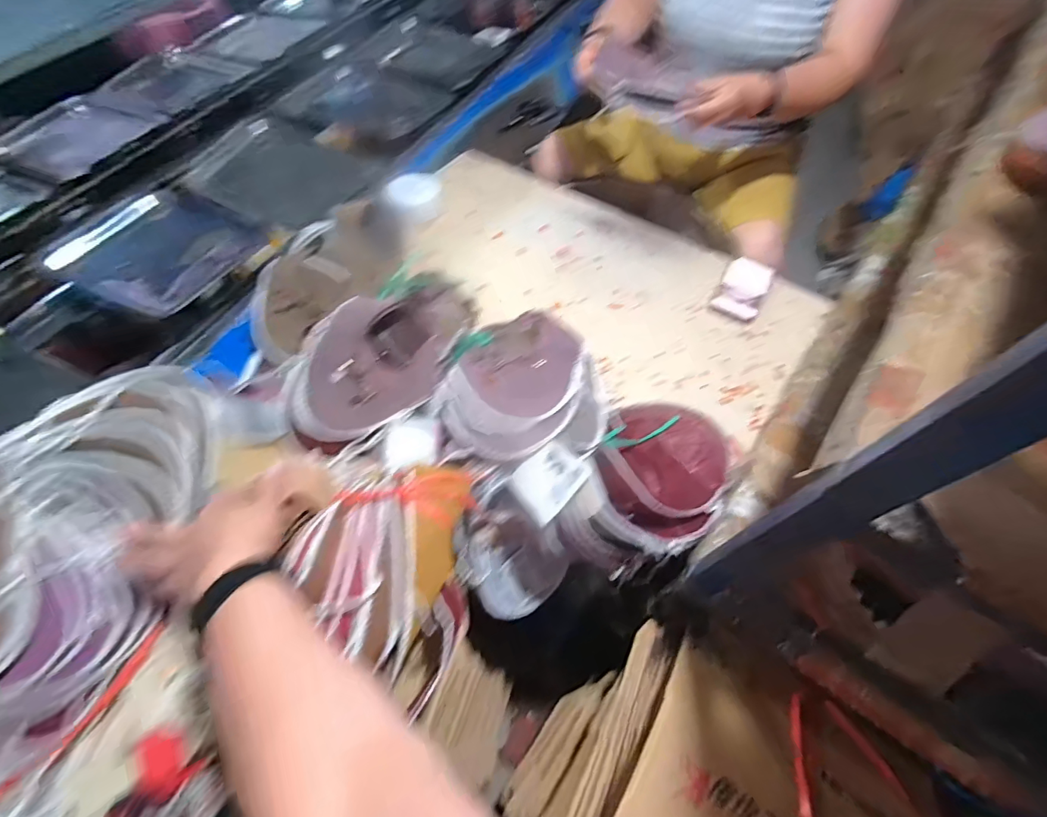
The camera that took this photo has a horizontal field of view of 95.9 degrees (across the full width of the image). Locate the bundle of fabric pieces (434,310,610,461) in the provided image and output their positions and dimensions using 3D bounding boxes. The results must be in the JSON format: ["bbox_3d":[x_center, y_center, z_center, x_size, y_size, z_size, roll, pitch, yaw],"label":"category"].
[{"bbox_3d":[-0.001,-0.029,0.599,0.209,0.052,0.212,0,58,0],"label":"bundle of fabric pieces"}]

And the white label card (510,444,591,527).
[{"bbox_3d":[0.028,0.078,0.529,0.064,0.004,0.080,44,93,12],"label":"white label card"}]

